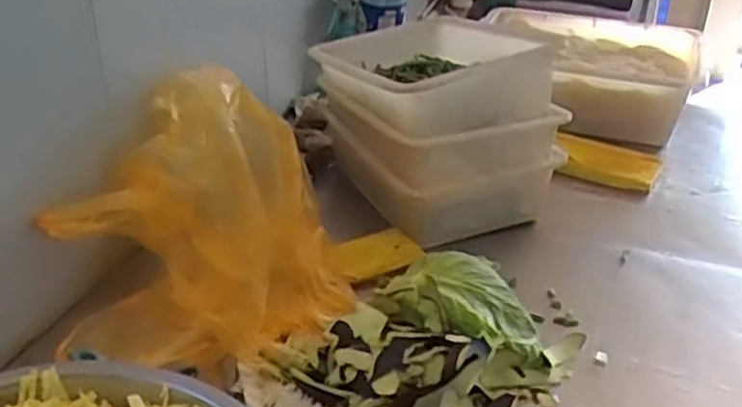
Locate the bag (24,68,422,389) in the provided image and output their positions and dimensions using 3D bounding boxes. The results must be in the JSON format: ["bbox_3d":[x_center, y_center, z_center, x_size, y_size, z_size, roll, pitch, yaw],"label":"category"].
[{"bbox_3d":[-0.161,0.018,0.880,0.326,0.195,0.328,13,33,19],"label":"bag"}]

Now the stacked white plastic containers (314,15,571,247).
[{"bbox_3d":[0.079,-0.134,1.119,0.247,0.228,0.330,-16,35,-26],"label":"stacked white plastic containers"}]

